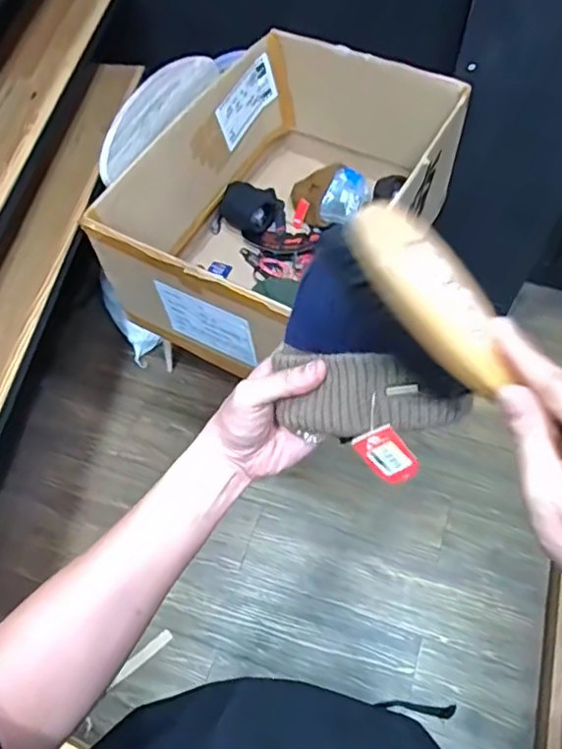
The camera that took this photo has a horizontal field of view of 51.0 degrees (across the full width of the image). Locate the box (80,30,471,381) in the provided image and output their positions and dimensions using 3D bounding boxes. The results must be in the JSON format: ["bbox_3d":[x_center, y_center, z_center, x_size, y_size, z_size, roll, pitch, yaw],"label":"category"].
[{"bbox_3d":[0.016,-0.360,1.330,0.516,0.360,0.719,28,64,17],"label":"box"}]

